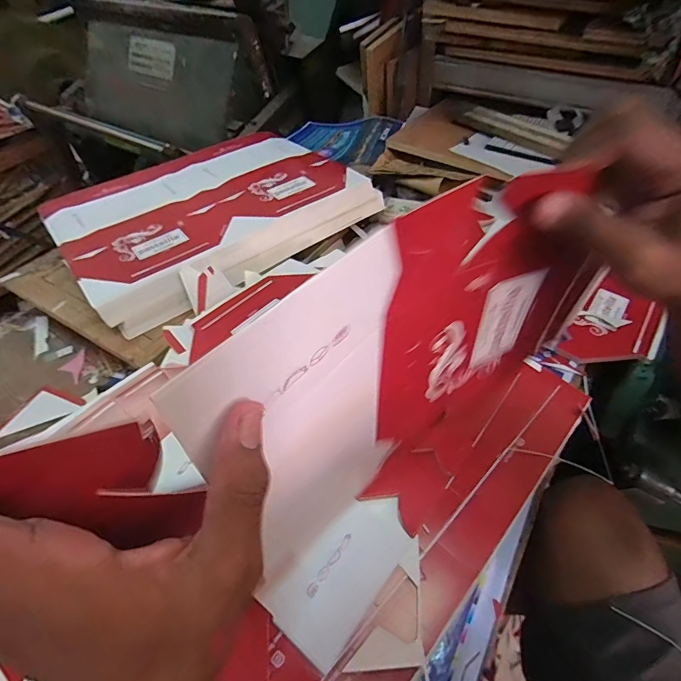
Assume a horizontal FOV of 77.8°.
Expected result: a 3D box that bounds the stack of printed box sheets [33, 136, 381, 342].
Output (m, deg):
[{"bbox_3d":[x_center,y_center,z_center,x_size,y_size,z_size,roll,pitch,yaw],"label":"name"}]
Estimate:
[{"bbox_3d":[-0.260,-0.263,0.827,0.539,0.053,0.405,-36,55,-28],"label":"stack of printed box sheets"}]

